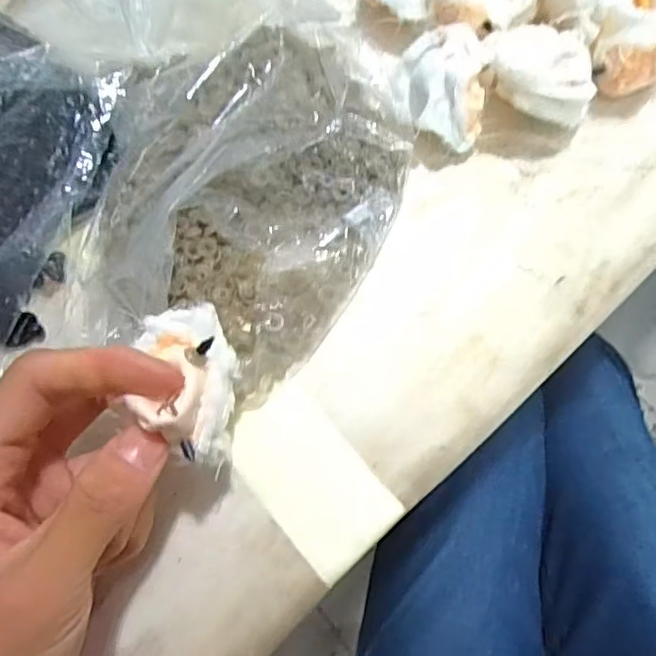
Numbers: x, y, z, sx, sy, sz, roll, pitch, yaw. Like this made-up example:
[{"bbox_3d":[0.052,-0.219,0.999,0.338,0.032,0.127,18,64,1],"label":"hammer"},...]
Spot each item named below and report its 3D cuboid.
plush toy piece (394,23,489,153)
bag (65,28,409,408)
[{"bbox_3d":[0.053,-0.112,0.275,0.041,0.042,0.047,6,72,8],"label":"plush toy piece"},{"bbox_3d":[-0.038,-0.062,0.264,0.133,0.030,0.167,8,74,7],"label":"bag"}]

